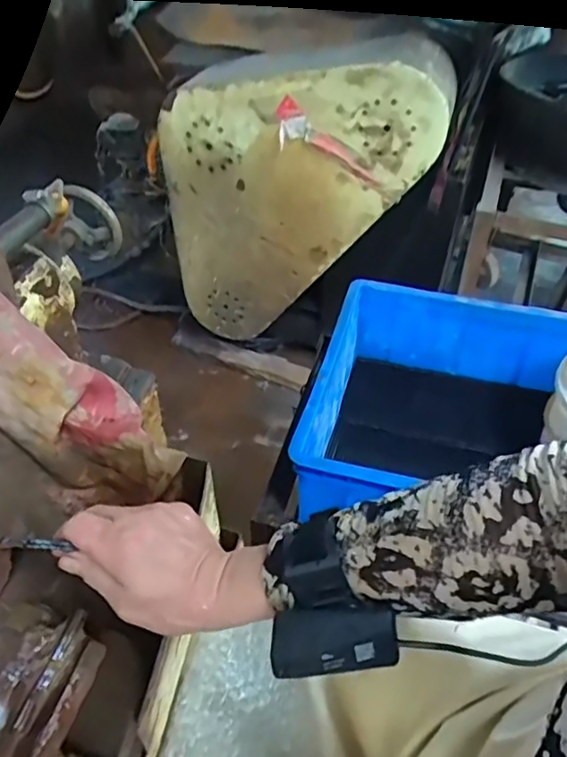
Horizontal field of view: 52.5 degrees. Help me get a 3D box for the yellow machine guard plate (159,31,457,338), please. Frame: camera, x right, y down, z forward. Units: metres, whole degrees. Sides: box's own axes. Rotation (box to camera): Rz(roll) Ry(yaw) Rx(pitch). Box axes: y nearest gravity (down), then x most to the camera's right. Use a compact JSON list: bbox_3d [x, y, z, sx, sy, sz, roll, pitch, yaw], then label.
[{"bbox_3d":[-0.051,-0.443,1.318,0.480,0.866,0.121,39,47,-11],"label":"yellow machine guard plate"}]

